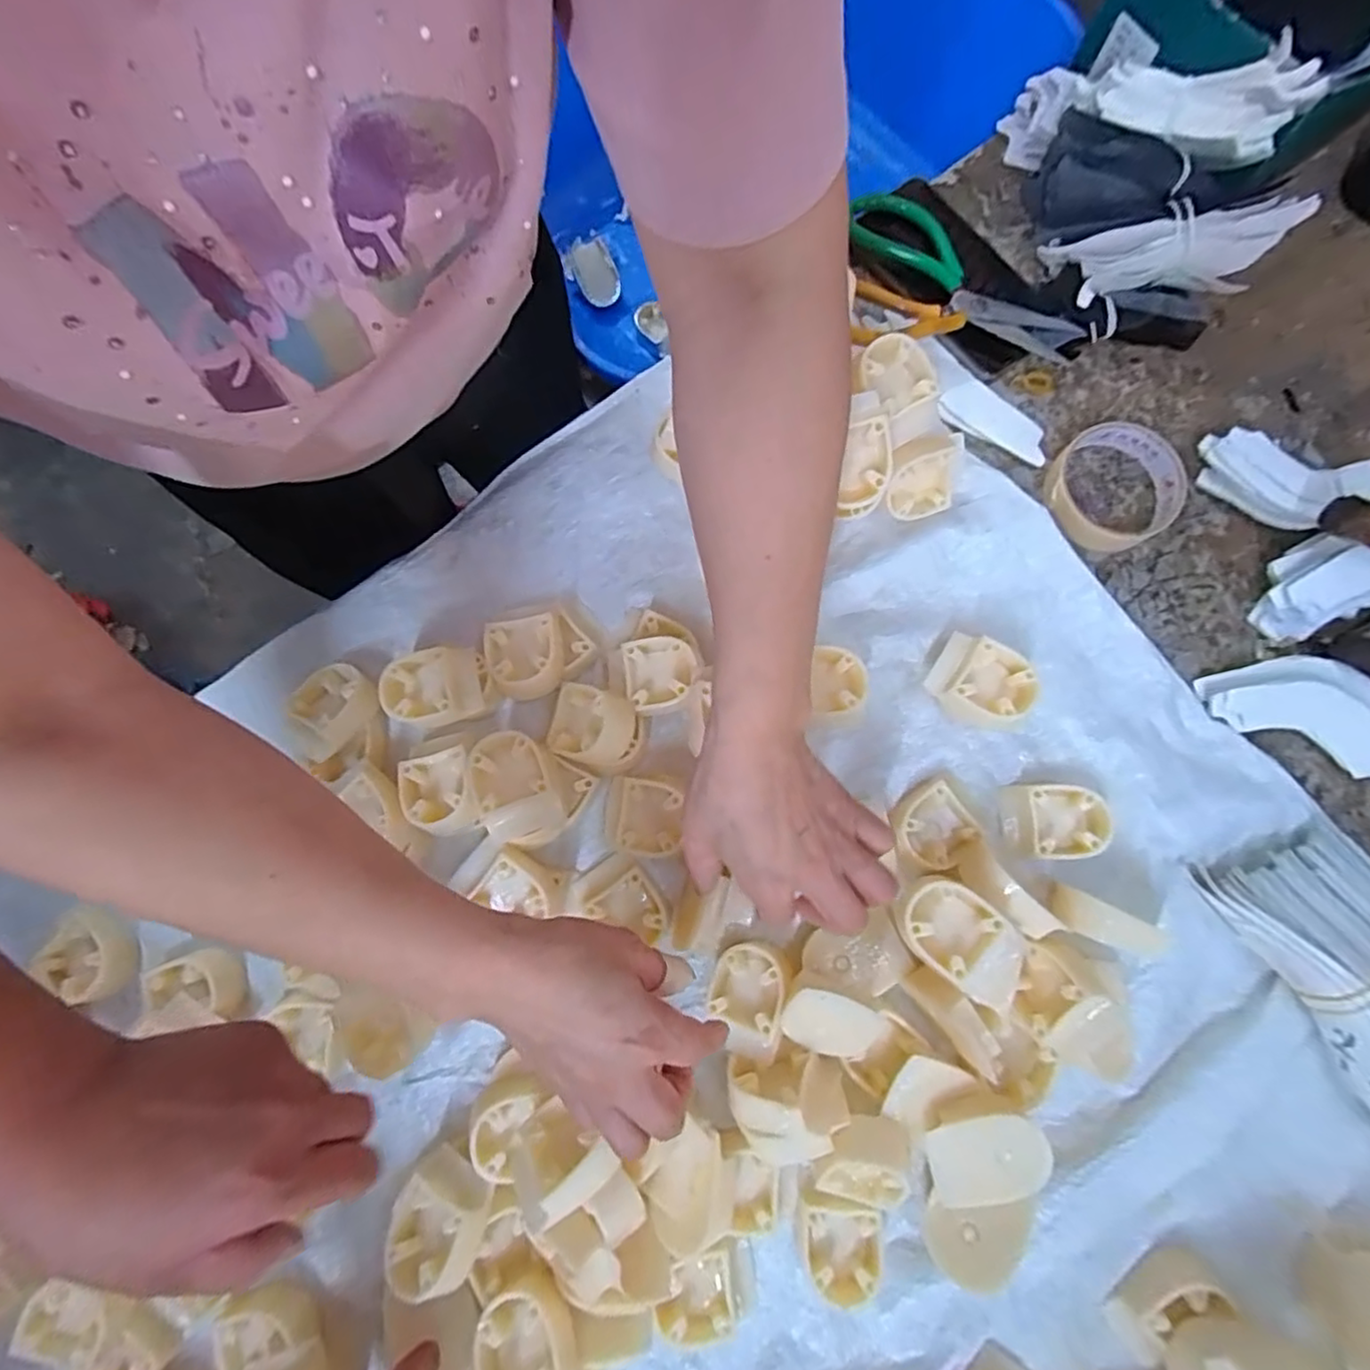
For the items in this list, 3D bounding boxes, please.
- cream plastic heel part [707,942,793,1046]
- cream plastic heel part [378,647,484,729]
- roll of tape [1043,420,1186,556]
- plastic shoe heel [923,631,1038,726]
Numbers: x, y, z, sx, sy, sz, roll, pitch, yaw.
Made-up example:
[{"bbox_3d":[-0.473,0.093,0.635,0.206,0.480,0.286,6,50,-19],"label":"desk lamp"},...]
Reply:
[{"bbox_3d":[0.043,0.185,0.393,0.046,0.025,0.049,23,84,27],"label":"cream plastic heel part"},{"bbox_3d":[-0.168,0.004,0.429,0.063,0.037,0.048,-12,79,-1],"label":"cream plastic heel part"},{"bbox_3d":[0.296,-0.134,0.443,0.086,0.024,0.088,0,79,1],"label":"roll of tape"},{"bbox_3d":[0.189,0.000,0.414,0.059,0.036,0.050,33,82,7],"label":"plastic shoe heel"}]

